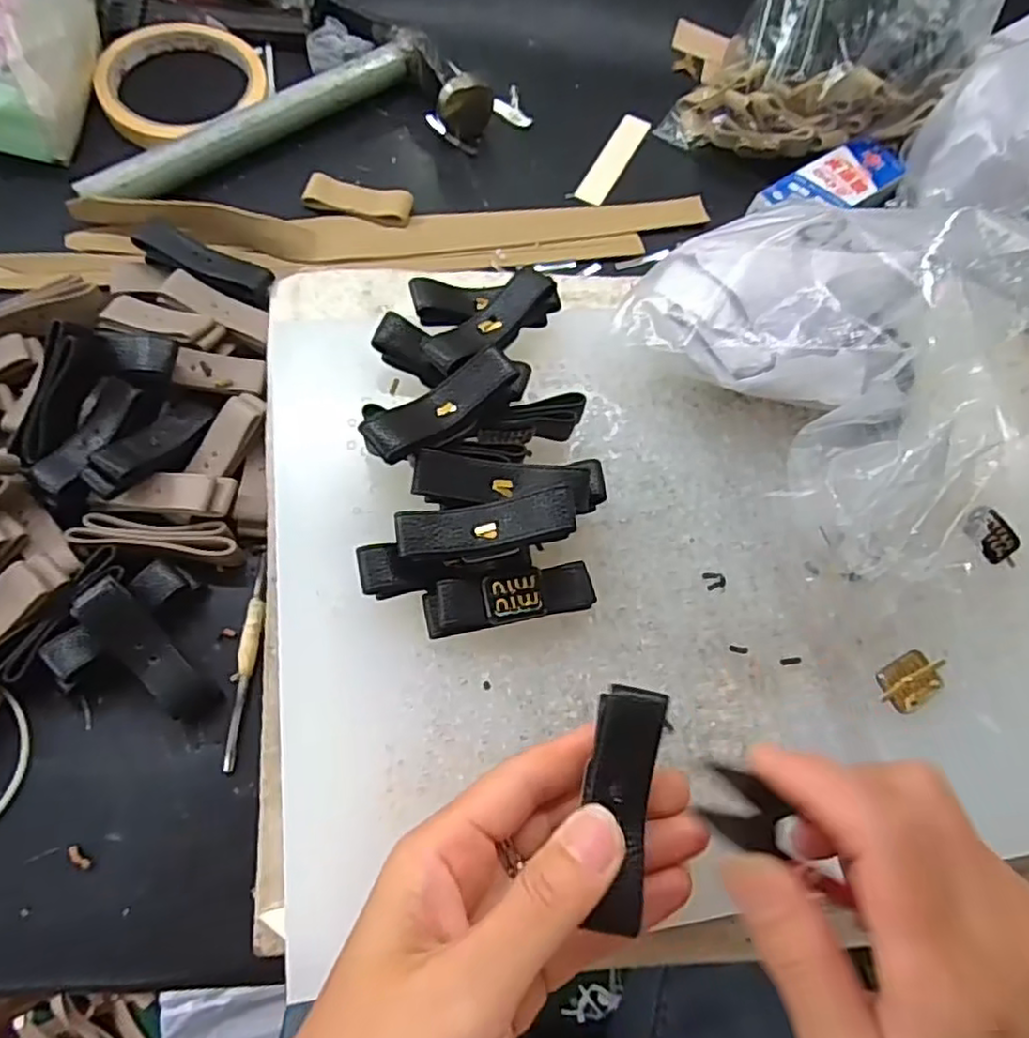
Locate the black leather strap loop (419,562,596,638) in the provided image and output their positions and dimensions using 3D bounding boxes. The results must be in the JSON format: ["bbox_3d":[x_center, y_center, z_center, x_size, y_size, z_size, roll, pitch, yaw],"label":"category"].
[{"bbox_3d":[-0.001,0.031,0.260,0.065,0.018,0.020,-11,71,-11],"label":"black leather strap loop"}]

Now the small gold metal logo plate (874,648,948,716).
[{"bbox_3d":[0.160,0.065,0.272,0.029,0.004,0.019,-25,74,-16],"label":"small gold metal logo plate"}]

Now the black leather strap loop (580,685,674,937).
[{"bbox_3d":[0.033,0.083,0.197,0.020,0.008,0.065,4,75,-1],"label":"black leather strap loop"}]

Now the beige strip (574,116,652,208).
[{"bbox_3d":[0.063,-0.230,0.428,0.018,0.004,0.082,27,68,4],"label":"beige strip"}]

